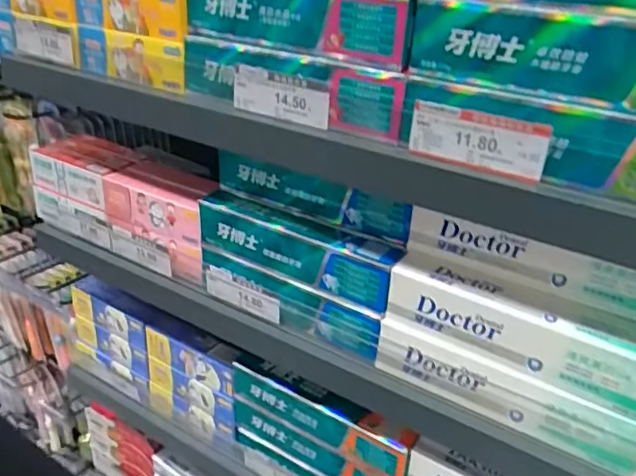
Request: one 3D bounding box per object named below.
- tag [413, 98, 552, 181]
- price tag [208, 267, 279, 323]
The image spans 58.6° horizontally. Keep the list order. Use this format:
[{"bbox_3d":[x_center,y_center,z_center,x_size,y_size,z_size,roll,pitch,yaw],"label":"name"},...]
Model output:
[{"bbox_3d":[0.116,-0.072,0.420,0.099,0.042,0.005,18,29,27],"label":"tag"},{"bbox_3d":[-0.083,0.059,0.612,0.097,0.041,0.005,17,32,25],"label":"price tag"}]

